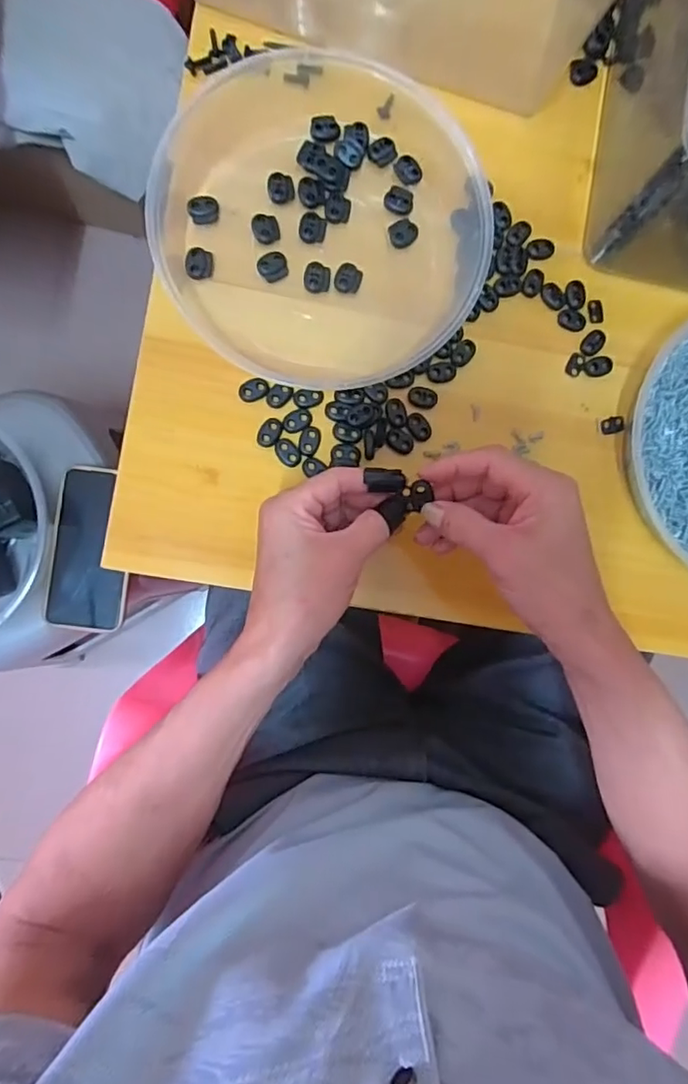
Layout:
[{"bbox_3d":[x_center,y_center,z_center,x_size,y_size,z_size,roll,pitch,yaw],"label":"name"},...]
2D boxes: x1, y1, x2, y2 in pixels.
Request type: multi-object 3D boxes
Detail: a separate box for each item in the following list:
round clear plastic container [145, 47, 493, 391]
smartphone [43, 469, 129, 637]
[{"bbox_3d":[-0.016,-0.239,0.389,0.221,0.048,0.239,0,89,-6],"label":"round clear plastic container"},{"bbox_3d":[-0.272,0.010,0.599,0.083,0.007,0.175,6,90,-50],"label":"smartphone"}]

